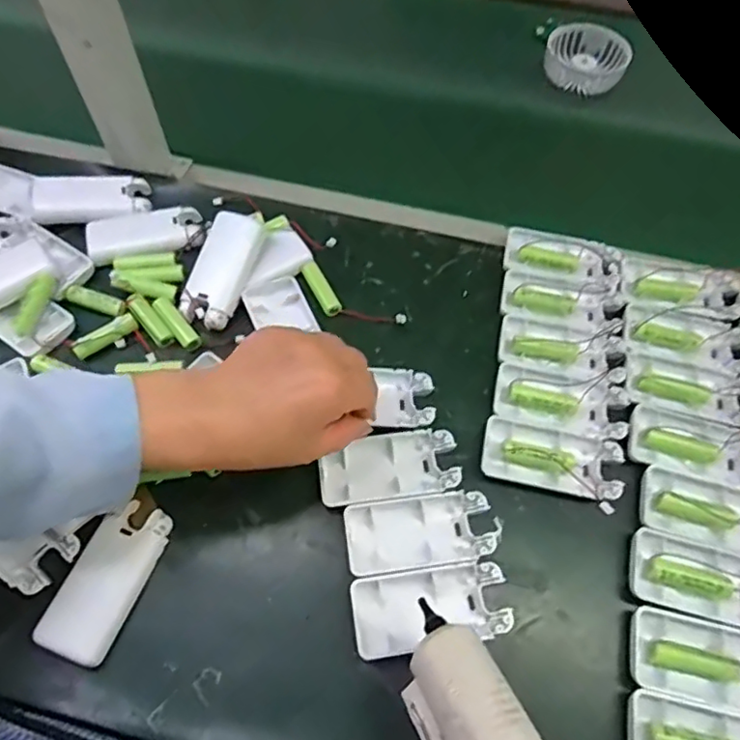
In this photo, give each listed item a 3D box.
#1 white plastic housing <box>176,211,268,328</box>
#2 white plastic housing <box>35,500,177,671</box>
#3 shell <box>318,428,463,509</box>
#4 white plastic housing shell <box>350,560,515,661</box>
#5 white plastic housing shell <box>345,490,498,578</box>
[{"bbox_3d":[-0.119,-0.083,0.462,0.046,0.019,0.094,18,64,8],"label":"white plastic housing"},{"bbox_3d":[-0.165,0.132,0.361,0.043,0.015,0.093,19,64,9],"label":"white plastic housing"},{"bbox_3d":[0.013,0.068,0.398,0.094,0.011,0.047,-6,63,-4],"label":"shell"},{"bbox_3d":[0.037,0.147,0.354,0.094,0.014,0.045,-7,63,-4],"label":"white plastic housing shell"},{"bbox_3d":[0.032,0.107,0.376,0.093,0.011,0.046,-7,63,-4],"label":"white plastic housing shell"}]

